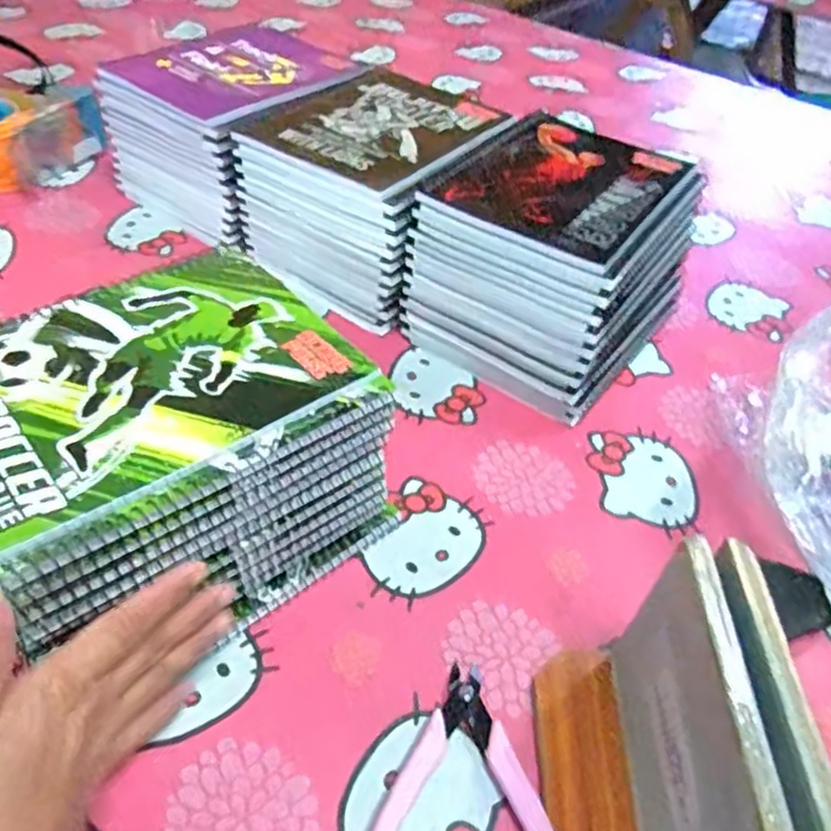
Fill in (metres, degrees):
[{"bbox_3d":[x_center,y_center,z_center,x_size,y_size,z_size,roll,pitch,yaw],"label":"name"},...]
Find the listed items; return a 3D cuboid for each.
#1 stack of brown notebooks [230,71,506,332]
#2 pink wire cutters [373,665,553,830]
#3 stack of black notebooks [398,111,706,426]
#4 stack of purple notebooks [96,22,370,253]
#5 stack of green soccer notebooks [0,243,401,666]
[{"bbox_3d":[-0.038,-0.201,0.625,0.170,0.110,0.201,24,47,16],"label":"stack of brown notebooks"},{"bbox_3d":[0.027,0.172,0.336,0.094,0.017,0.113,9,45,1],"label":"pink wire cutters"},{"bbox_3d":[0.110,-0.126,0.572,0.174,0.122,0.206,31,49,22],"label":"stack of black notebooks"},{"bbox_3d":[-0.164,-0.271,0.687,0.166,0.120,0.199,32,49,23],"label":"stack of purple notebooks"},{"bbox_3d":[-0.138,0.019,0.390,0.198,0.105,0.161,-29,55,-31],"label":"stack of green soccer notebooks"}]

